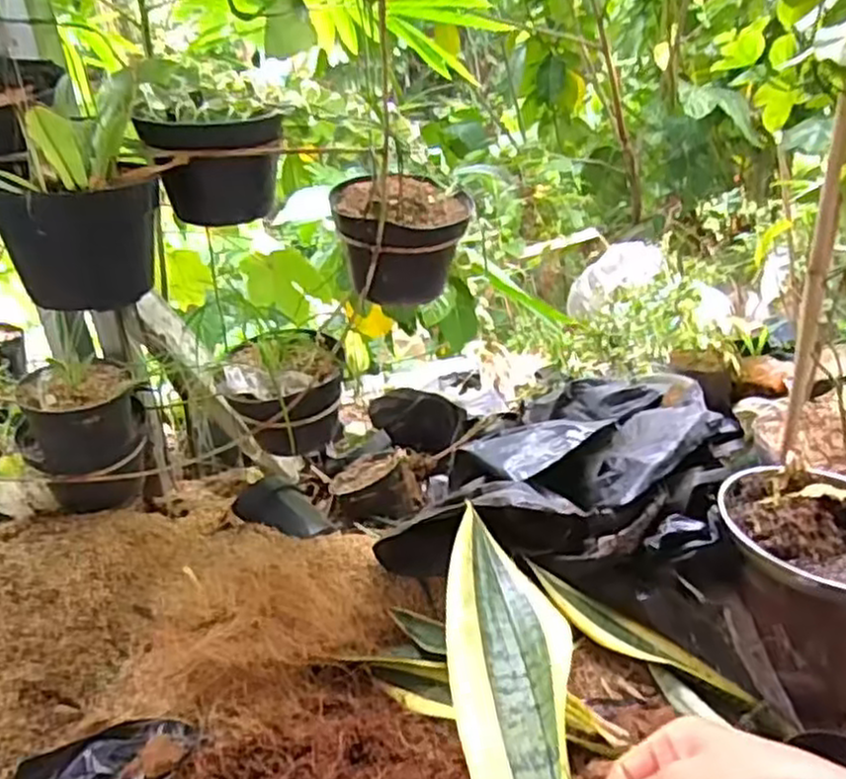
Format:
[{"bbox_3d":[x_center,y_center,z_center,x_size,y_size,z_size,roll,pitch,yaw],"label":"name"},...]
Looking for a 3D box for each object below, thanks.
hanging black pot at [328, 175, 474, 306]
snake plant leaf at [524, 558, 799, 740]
[{"bbox_3d":[-0.025,-0.189,0.938,0.166,0.128,0.136,-5,32,-5],"label":"hanging black pot"},{"bbox_3d":[0.291,0.330,0.943,0.354,0.024,0.051,27,40,19],"label":"snake plant leaf"}]

